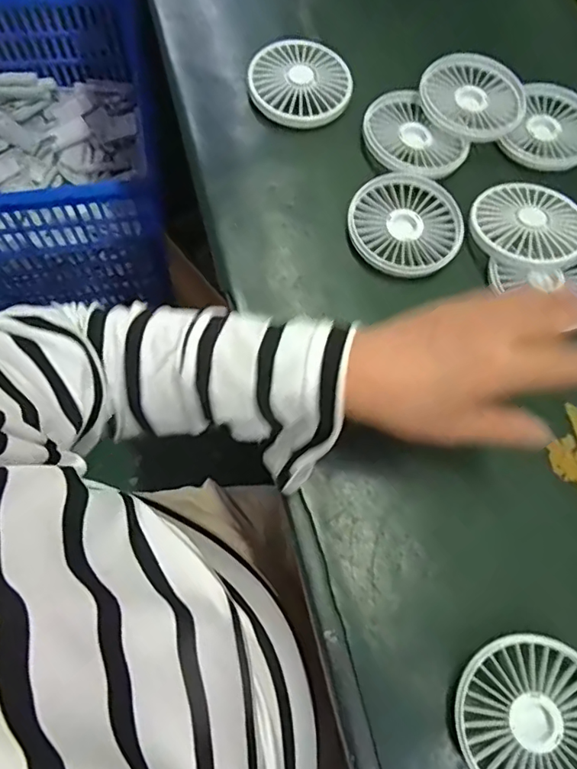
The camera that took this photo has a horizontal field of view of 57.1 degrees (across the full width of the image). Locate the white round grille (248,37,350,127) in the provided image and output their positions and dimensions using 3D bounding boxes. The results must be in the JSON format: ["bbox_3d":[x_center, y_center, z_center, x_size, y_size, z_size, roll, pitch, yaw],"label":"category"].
[{"bbox_3d":[0.009,-0.262,0.461,0.086,0.018,0.090,1,71,-2],"label":"white round grille"}]

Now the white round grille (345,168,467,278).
[{"bbox_3d":[0.095,-0.128,0.422,0.089,0.009,0.090,1,71,-2],"label":"white round grille"}]

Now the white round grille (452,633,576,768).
[{"bbox_3d":[0.140,0.193,0.304,0.087,0.024,0.087,1,71,-2],"label":"white round grille"}]

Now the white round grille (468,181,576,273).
[{"bbox_3d":[0.188,-0.126,0.413,0.084,0.008,0.086,-2,60,3],"label":"white round grille"}]

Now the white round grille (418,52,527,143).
[{"bbox_3d":[0.161,-0.248,0.461,0.089,0.015,0.088,1,71,-2],"label":"white round grille"}]

